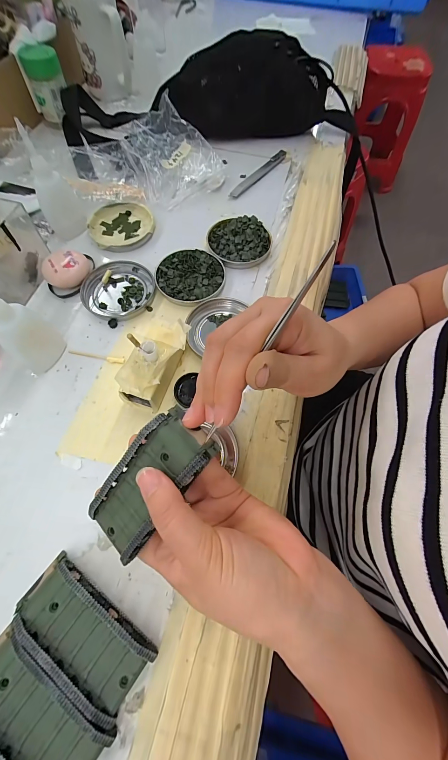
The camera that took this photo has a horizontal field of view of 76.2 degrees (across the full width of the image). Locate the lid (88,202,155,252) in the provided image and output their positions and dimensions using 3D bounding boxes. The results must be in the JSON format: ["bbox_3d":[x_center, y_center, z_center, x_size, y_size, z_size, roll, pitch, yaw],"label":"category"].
[{"bbox_3d":[-0.129,-0.193,0.363,0.079,0.012,0.073,-8,67,-5],"label":"lid"}]

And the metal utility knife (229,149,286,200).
[{"bbox_3d":[0.049,-0.302,0.417,0.018,0.006,0.133,35,70,13],"label":"metal utility knife"}]

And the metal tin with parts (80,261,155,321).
[{"bbox_3d":[-0.120,-0.102,0.323,0.075,0.008,0.077,1,66,-1],"label":"metal tin with parts"}]

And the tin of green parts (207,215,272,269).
[{"bbox_3d":[0.019,-0.171,0.351,0.076,0.012,0.075,1,66,-1],"label":"tin of green parts"}]

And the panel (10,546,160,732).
[{"bbox_3d":[-0.097,0.170,0.195,0.095,0.019,0.044,35,70,13],"label":"panel"}]

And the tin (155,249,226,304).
[{"bbox_3d":[-0.038,-0.118,0.329,0.076,0.010,0.074,1,66,-1],"label":"tin"}]

